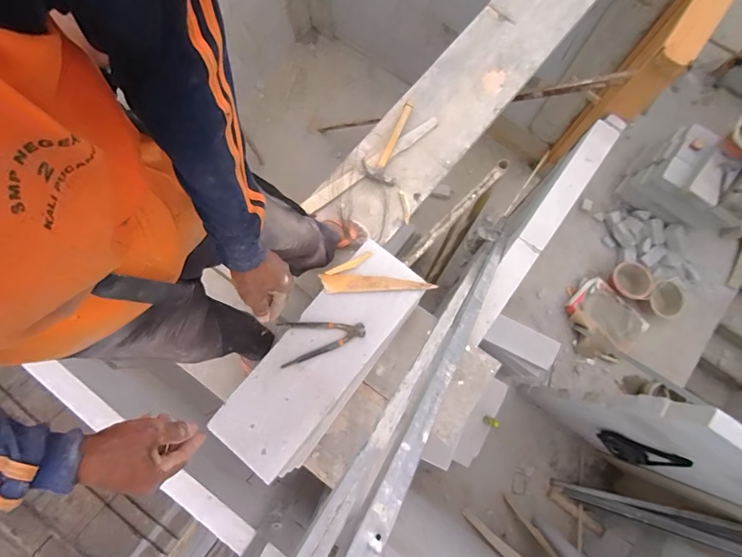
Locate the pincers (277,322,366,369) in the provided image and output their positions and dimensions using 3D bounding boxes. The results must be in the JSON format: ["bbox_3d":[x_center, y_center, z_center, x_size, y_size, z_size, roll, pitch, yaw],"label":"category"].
[{"bbox_3d":[-0.118,0.142,0.952,0.207,0.019,0.102,-12,78,-2],"label":"pincers"}]

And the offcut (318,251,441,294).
[{"bbox_3d":[0.014,-0.016,0.989,0.276,0.018,0.098,-2,78,0],"label":"offcut"}]

